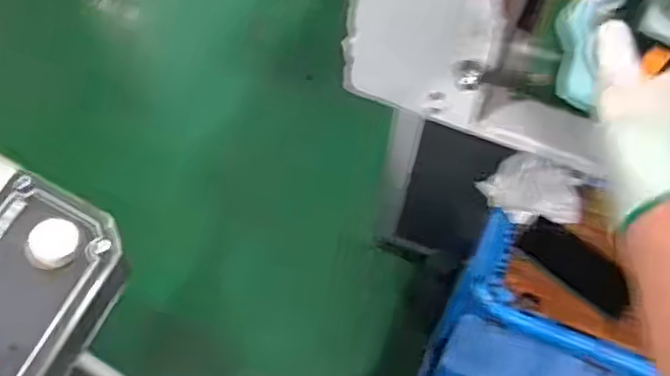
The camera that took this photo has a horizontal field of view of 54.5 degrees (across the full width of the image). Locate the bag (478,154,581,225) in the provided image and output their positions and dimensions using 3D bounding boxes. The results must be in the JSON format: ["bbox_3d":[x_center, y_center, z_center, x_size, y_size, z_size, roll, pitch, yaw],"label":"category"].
[{"bbox_3d":[0.267,0.004,0.877,0.134,0.088,0.050,30,60,17],"label":"bag"}]

